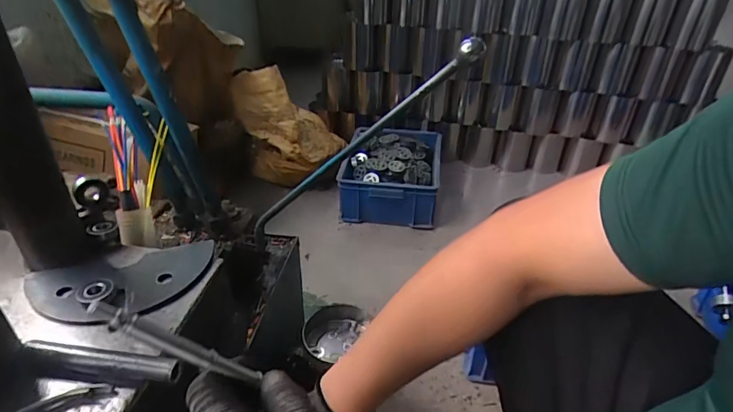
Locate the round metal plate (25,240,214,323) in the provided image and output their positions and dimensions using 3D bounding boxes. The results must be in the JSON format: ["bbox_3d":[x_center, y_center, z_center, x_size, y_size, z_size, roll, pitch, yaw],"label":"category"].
[{"bbox_3d":[-0.266,0.079,0.482,0.185,0.014,0.093,-9,34,-15],"label":"round metal plate"}]

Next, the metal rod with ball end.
[{"bbox_3d":[-0.029,-0.056,0.583,0.034,0.437,0.028,46,34,-13],"label":"metal rod with ball end"}]

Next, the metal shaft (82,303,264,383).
[{"bbox_3d":[-0.111,0.086,0.271,0.008,0.118,0.009,-42,36,10],"label":"metal shaft"}]

